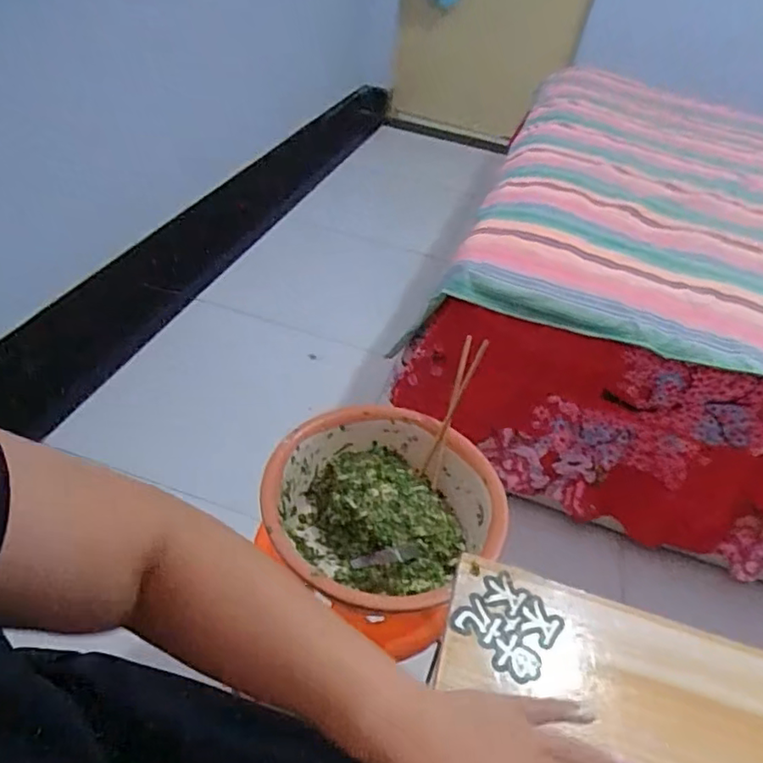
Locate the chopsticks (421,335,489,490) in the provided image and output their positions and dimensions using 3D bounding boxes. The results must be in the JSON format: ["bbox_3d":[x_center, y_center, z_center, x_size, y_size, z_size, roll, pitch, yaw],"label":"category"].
[{"bbox_3d":[0.095,0.042,0.791,0.029,0.210,0.023,22,14,17],"label":"chopsticks"}]

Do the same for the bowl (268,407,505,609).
[{"bbox_3d":[0.007,0.162,0.754,0.258,0.112,0.248,5,41,-5],"label":"bowl"}]

